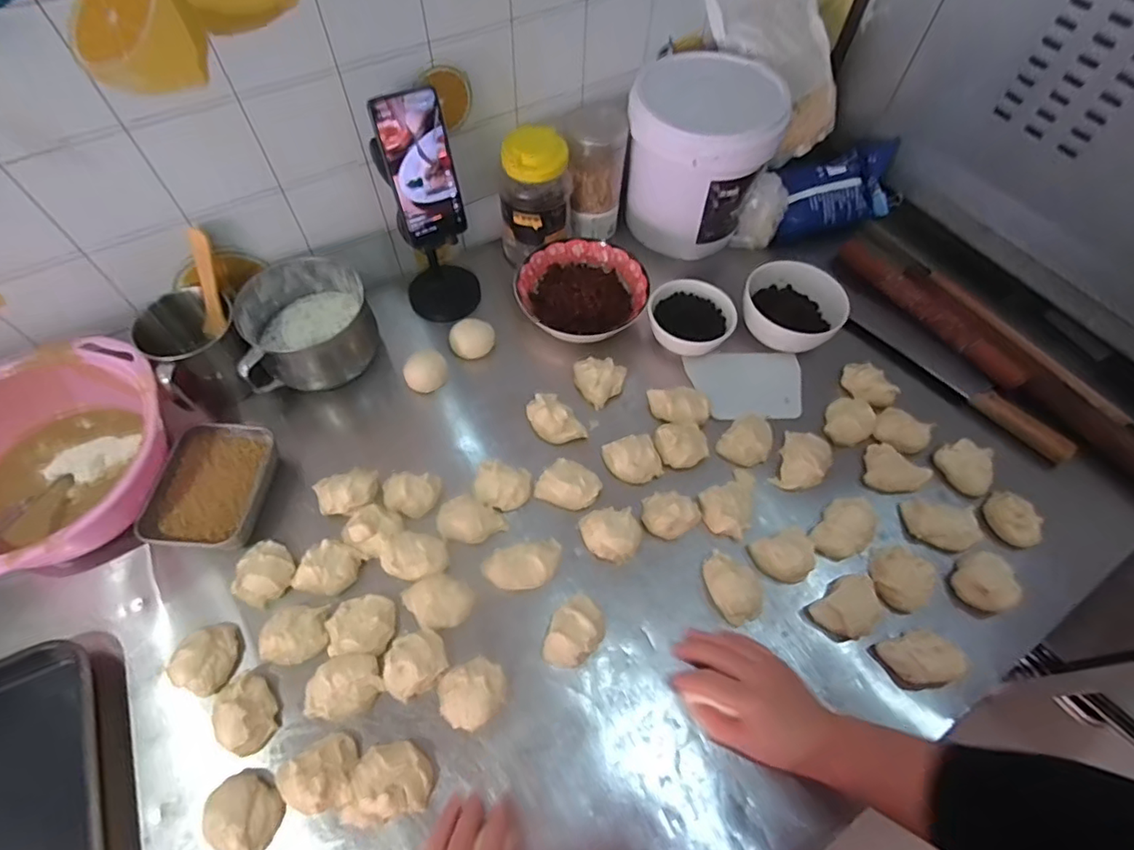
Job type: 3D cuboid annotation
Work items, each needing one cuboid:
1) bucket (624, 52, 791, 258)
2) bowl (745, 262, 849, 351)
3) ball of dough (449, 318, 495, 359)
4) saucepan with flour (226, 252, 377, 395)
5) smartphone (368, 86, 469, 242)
[{"bbox_3d":[0.186,-0.378,0.787,0.188,0.215,0.182,35,64,17],"label":"bucket"},{"bbox_3d":[0.298,-0.154,0.738,0.126,0.058,0.119,1,59,-2],"label":"bowl"},{"bbox_3d":[-0.124,-0.109,0.728,0.056,0.040,0.046,-9,60,-8],"label":"ball of dough"},{"bbox_3d":[-0.313,-0.120,0.676,0.146,0.087,0.148,-17,61,-13],"label":"saucepan with flour"},{"bbox_3d":[-0.164,-0.290,0.634,0.076,0.161,0.008,-28,48,-19],"label":"smartphone"}]

